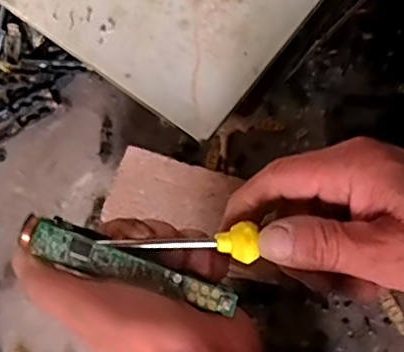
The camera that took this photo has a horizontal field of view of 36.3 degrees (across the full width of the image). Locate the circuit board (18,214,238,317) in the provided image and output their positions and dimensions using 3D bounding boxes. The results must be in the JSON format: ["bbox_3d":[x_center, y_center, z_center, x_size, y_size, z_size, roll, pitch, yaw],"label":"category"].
[{"bbox_3d":[-0.036,0.041,0.286,0.105,0.004,0.015,18,72,9],"label":"circuit board"}]

